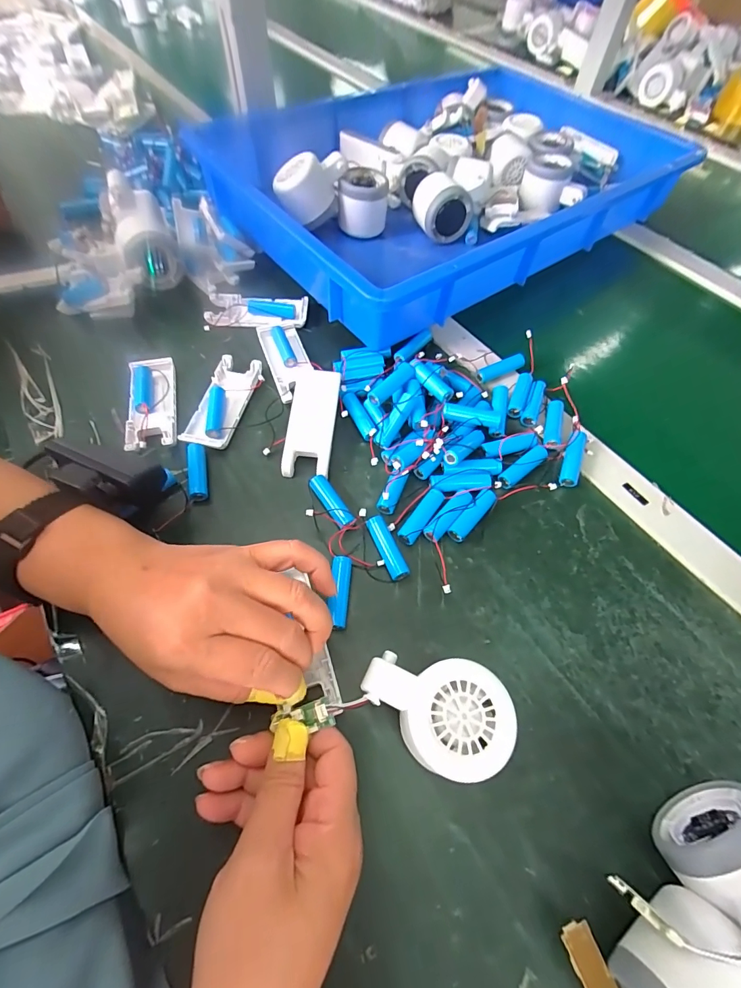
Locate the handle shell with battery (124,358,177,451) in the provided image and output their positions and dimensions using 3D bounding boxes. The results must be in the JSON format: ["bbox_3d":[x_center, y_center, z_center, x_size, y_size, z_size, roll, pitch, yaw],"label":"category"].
[{"bbox_3d":[-0.200,-0.082,0.370,0.041,0.013,0.098,-11,62,-9],"label":"handle shell with battery"}]

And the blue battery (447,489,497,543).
[{"bbox_3d":[0.082,0.017,0.324,0.013,0.013,0.051,40,79,18],"label":"blue battery"}]

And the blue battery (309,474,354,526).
[{"bbox_3d":[-0.031,0.005,0.324,0.016,0.017,0.050,-26,66,-16],"label":"blue battery"}]

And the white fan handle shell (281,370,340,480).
[{"bbox_3d":[-0.051,-0.068,0.358,0.041,0.021,0.107,3,61,-1],"label":"white fan handle shell"}]

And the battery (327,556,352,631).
[{"bbox_3d":[-0.022,0.070,0.292,0.013,0.015,0.050,3,61,-1],"label":"battery"}]

